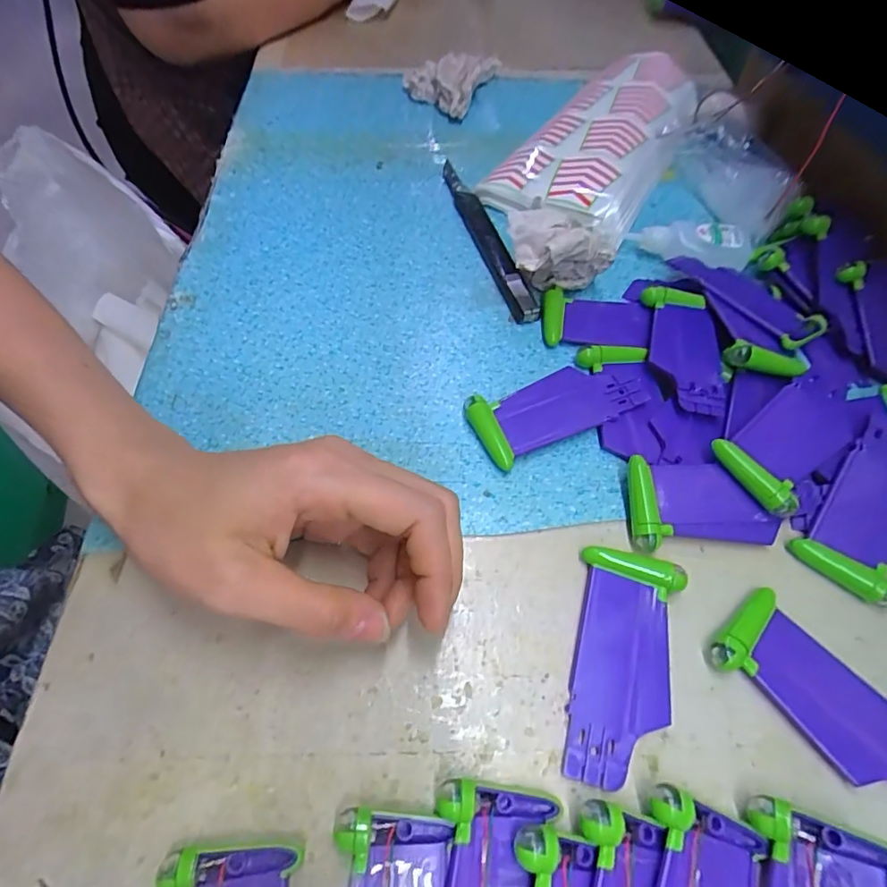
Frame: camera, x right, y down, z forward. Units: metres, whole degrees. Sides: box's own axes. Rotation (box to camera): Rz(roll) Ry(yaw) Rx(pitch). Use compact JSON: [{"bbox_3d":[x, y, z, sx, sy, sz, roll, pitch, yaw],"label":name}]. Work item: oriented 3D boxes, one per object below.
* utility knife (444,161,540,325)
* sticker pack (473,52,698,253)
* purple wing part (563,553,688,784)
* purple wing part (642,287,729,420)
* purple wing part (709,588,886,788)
[{"bbox_3d":[0.027,-0.140,0.334,0.017,0.012,0.148,-13,61,-10],"label":"utility knife"},{"bbox_3d":[0.132,-0.252,0.403,0.107,0.021,0.265,28,62,13],"label":"sticker pack"},{"bbox_3d":[0.073,0.089,0.205,0.039,0.010,0.088,14,60,6],"label":"purple wing part"},{"bbox_3d":[0.134,-0.055,0.282,0.038,0.011,0.089,10,59,3],"label":"purple wing part"},{"bbox_3d":[0.154,0.102,0.200,0.039,0.010,0.088,-40,68,-23],"label":"purple wing part"}]

